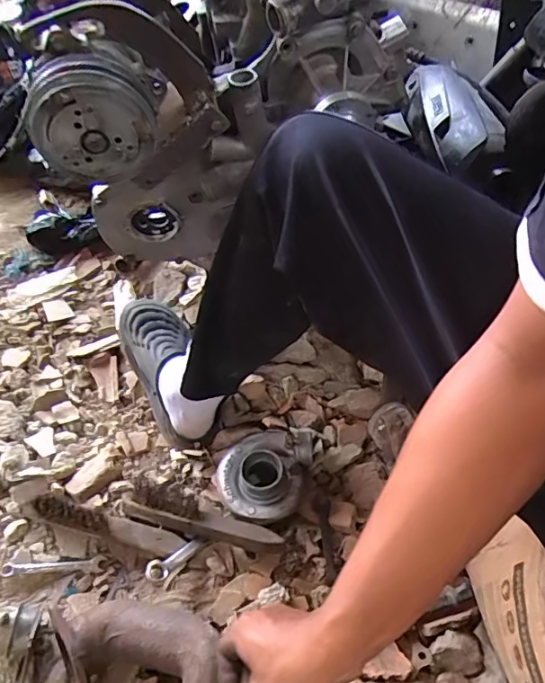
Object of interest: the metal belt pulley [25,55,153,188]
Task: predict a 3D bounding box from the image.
[{"bbox_3d":[-0.194,-0.232,0.543,0.125,0.122,0.052,18,46,-42],"label":"metal belt pulley"}]

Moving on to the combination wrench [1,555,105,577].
[{"bbox_3d":[-0.291,0.297,0.673,0.124,0.013,0.019,-2,47,-7],"label":"combination wrench"}]

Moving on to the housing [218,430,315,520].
[{"bbox_3d":[-0.012,0.186,0.743,0.123,0.061,0.147,18,48,14],"label":"housing"}]

